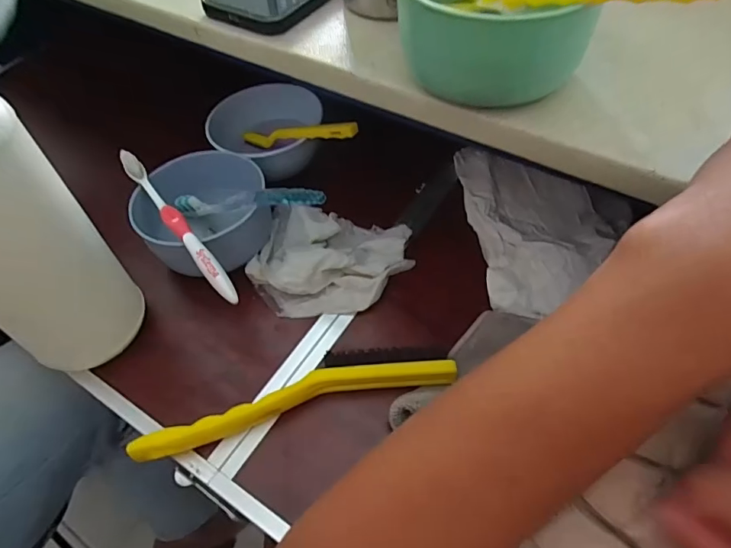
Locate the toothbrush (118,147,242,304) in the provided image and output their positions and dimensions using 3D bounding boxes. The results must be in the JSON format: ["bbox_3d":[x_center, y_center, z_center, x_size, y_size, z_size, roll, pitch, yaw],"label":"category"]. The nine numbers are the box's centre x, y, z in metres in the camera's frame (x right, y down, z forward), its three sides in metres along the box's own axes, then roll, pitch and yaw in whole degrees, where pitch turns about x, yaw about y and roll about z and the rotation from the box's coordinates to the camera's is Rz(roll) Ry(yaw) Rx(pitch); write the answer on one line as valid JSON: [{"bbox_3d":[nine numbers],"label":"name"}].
[{"bbox_3d":[-0.147,-0.040,0.366,0.014,0.021,0.177,-34,60,-19],"label":"toothbrush"}]

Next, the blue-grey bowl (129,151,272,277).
[{"bbox_3d":[-0.134,-0.051,0.407,0.107,0.065,0.108,-2,55,2],"label":"blue-grey bowl"}]

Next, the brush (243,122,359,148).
[{"bbox_3d":[-0.062,-0.132,0.444,0.167,0.015,0.020,13,51,47],"label":"brush"}]

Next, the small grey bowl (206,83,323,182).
[{"bbox_3d":[-0.090,-0.140,0.474,0.102,0.048,0.111,-2,55,2],"label":"small grey bowl"}]

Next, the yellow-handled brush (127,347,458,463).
[{"bbox_3d":[-0.046,0.082,0.330,0.216,0.023,0.040,-13,55,-6],"label":"yellow-handled brush"}]

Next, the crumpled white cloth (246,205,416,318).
[{"bbox_3d":[-0.030,-0.014,0.393,0.123,0.029,0.100,9,56,10],"label":"crumpled white cloth"}]

